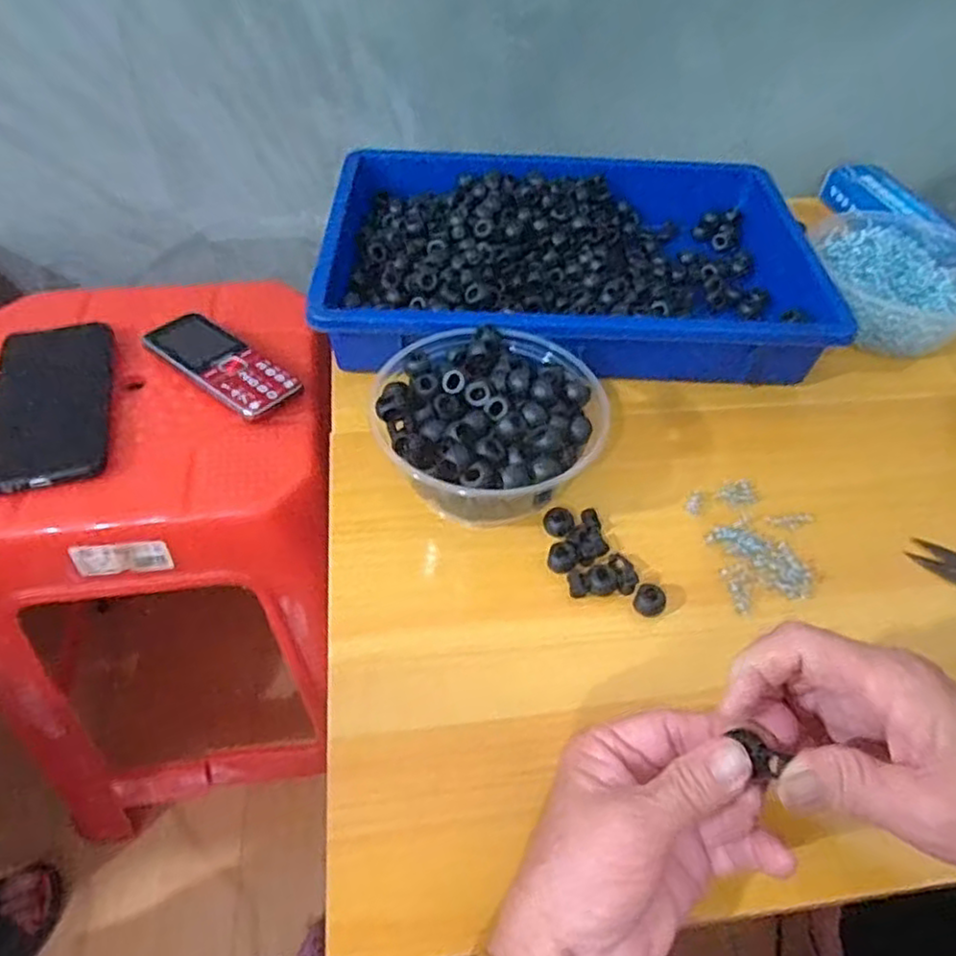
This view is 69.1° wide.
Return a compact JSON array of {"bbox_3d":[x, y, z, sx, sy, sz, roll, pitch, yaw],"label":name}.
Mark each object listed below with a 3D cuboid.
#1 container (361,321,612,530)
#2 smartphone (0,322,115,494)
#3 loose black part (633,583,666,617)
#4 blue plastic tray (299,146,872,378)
[{"bbox_3d":[0.006,-0.027,0.417,0.128,0.063,0.125,2,49,-2],"label":"container"},{"bbox_3d":[-0.306,-0.057,0.498,0.078,0.013,0.165,-11,51,-13],"label":"smartphone"},{"bbox_3d":[0.094,0.067,0.379,0.017,0.013,0.015,23,51,15],"label":"loose black part"},{"bbox_3d":[0.071,-0.172,0.543,0.366,0.051,0.253,3,49,-1],"label":"blue plastic tray"}]

